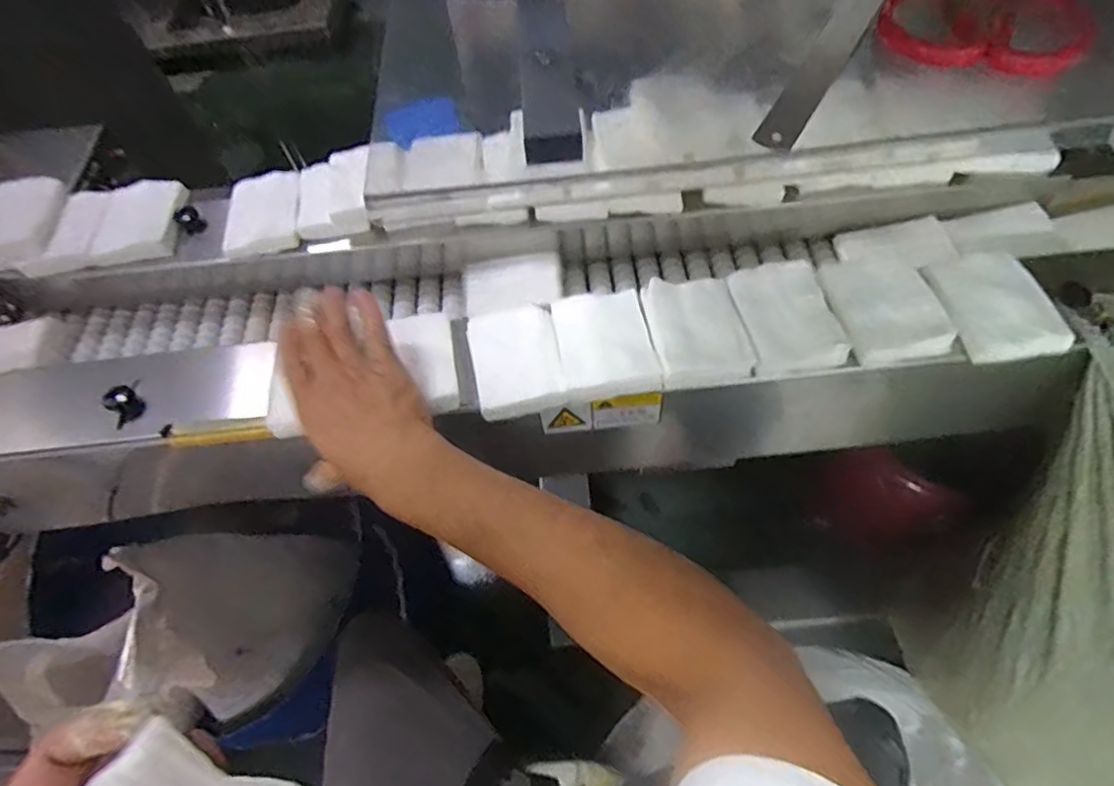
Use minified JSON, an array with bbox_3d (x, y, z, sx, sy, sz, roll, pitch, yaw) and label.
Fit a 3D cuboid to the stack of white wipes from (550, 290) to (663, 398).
[{"bbox_3d":[0.039,-0.045,0.495,0.076,0.021,0.097,-8,59,0],"label":"stack of white wipes"}]

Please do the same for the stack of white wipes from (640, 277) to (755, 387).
[{"bbox_3d":[0.115,-0.054,0.494,0.074,0.020,0.091,-9,59,-1],"label":"stack of white wipes"}]

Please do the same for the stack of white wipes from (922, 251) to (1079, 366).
[{"bbox_3d":[0.361,-0.076,0.488,0.076,0.013,0.101,-9,59,-1],"label":"stack of white wipes"}]

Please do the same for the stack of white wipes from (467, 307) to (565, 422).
[{"bbox_3d":[-0.035,-0.031,0.491,0.071,0.022,0.094,-12,59,-3],"label":"stack of white wipes"}]

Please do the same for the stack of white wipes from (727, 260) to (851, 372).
[{"bbox_3d":[0.189,-0.068,0.494,0.071,0.016,0.103,-6,59,1],"label":"stack of white wipes"}]

